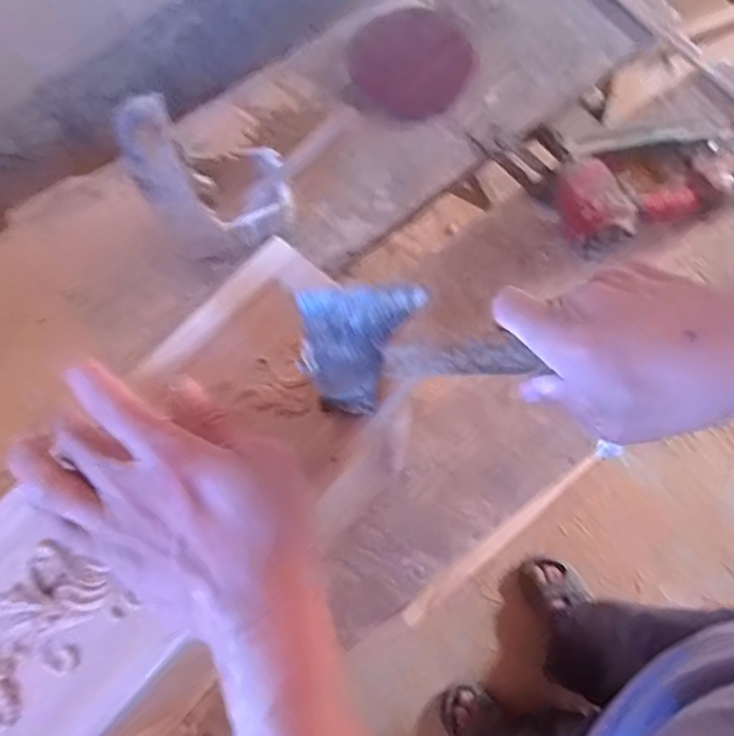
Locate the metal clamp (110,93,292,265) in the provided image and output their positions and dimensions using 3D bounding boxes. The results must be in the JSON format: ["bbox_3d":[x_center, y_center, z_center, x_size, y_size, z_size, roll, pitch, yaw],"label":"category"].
[{"bbox_3d":[-0.169,-0.216,0.698,0.155,0.222,0.105,-36,75,-8],"label":"metal clamp"}]

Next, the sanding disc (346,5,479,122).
[{"bbox_3d":[0.059,-0.425,0.861,0.167,0.018,0.172,-1,73,2],"label":"sanding disc"}]

